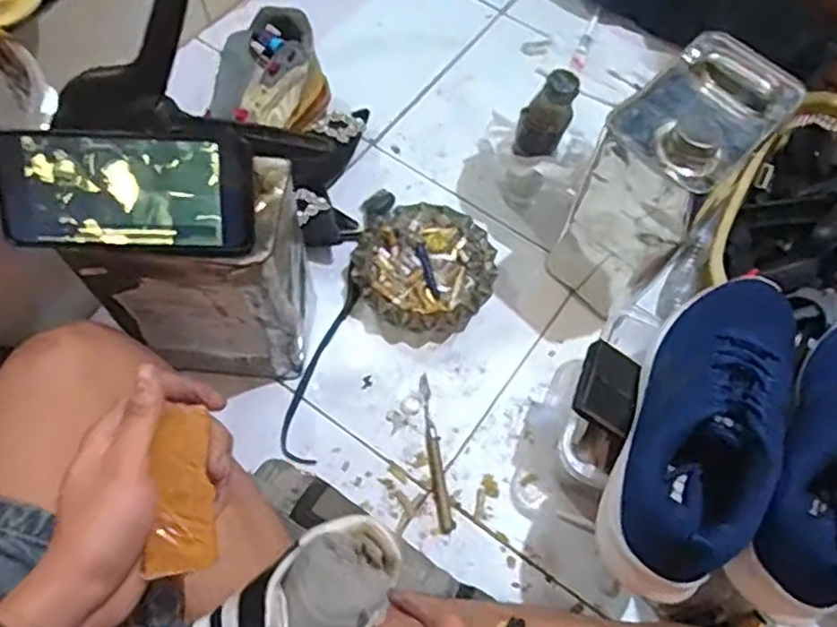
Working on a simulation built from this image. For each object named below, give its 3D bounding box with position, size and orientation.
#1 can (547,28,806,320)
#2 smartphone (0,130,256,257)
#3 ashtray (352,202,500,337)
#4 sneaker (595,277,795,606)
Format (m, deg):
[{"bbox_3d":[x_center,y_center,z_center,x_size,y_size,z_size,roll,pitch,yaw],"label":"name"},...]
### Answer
[{"bbox_3d":[0.238,-0.126,0.659,0.101,0.240,0.168,41,69,16],"label":"can"},{"bbox_3d":[-0.198,-0.082,0.460,0.165,0.082,0.011,0,19,-6],"label":"smartphone"},{"bbox_3d":[0.009,-0.046,0.721,0.140,0.041,0.144,1,64,-2],"label":"ashtray"},{"bbox_3d":[0.231,0.073,0.525,0.101,0.090,0.290,29,66,11],"label":"sneaker"}]

